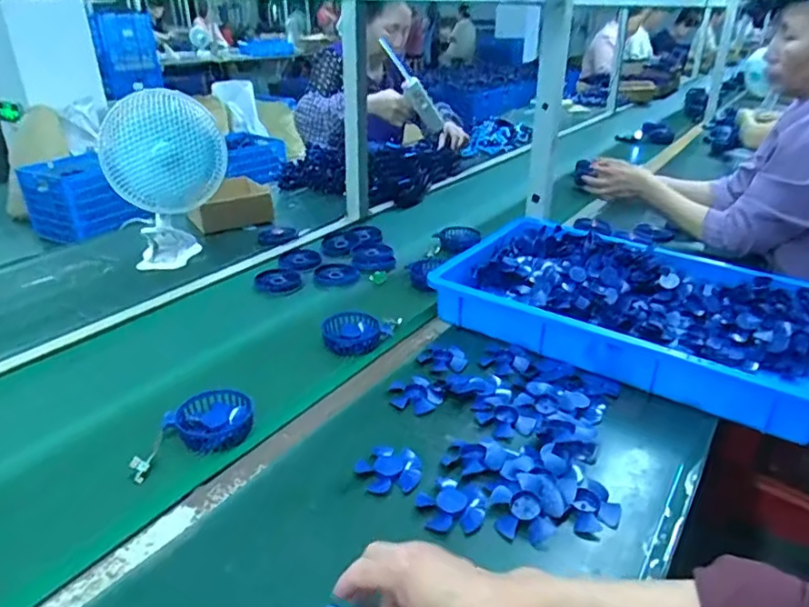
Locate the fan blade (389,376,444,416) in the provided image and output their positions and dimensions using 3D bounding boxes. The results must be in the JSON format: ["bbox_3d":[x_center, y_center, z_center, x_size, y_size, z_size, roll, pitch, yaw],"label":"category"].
[{"bbox_3d":[0.015,0.122,0.777,0.070,0.013,0.070,1,27,-1],"label":"fan blade"}]

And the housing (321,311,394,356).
[{"bbox_3d":[-0.072,0.043,0.894,0.104,0.025,0.095,-4,27,-8],"label":"housing"}]

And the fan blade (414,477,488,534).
[{"bbox_3d":[0.049,0.206,0.605,0.071,0.013,0.069,5,27,8],"label":"fan blade"}]

